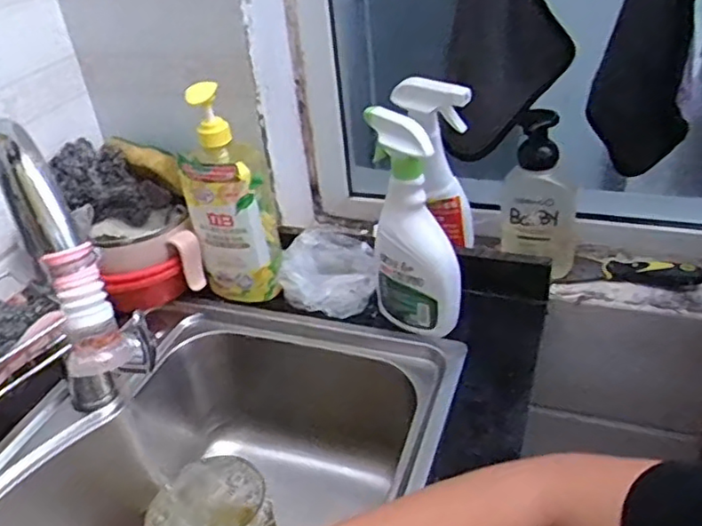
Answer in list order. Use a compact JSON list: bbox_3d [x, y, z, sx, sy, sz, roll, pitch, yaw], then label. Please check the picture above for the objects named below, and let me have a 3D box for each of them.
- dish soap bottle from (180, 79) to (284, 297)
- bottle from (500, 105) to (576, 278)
[{"bbox_3d":[-0.143,-0.083,0.764,0.095,0.259,0.089,-11,35,-7],"label":"dish soap bottle"},{"bbox_3d":[0.228,-0.084,0.774,0.092,0.194,0.070,7,36,18],"label":"bottle"}]

